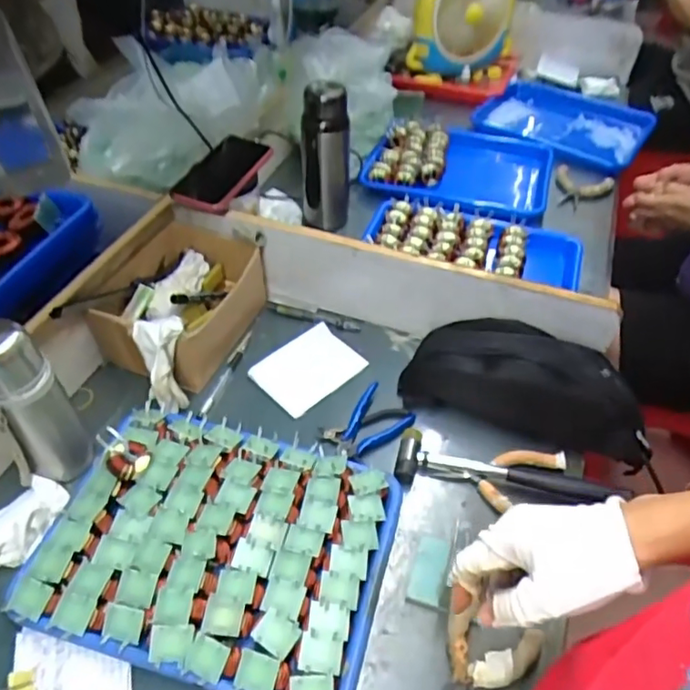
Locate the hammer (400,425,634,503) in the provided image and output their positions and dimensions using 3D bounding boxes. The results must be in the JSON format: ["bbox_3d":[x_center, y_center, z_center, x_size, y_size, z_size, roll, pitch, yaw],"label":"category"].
[{"bbox_3d":[0.178,0.137,0.636,0.239,0.025,0.067,6,47,4],"label":"hammer"}]

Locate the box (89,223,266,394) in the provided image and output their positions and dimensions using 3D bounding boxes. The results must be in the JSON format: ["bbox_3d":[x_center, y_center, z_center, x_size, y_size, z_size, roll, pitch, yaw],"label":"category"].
[{"bbox_3d":[-0.217,-0.053,0.759,0.156,0.095,0.230,16,49,13],"label":"box"}]

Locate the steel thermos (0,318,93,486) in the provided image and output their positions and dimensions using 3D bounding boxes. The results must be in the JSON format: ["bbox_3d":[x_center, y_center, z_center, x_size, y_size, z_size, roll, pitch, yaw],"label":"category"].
[{"bbox_3d":[-0.315,0.061,0.582,0.064,0.188,0.067,-9,48,-9],"label":"steel thermos"}]

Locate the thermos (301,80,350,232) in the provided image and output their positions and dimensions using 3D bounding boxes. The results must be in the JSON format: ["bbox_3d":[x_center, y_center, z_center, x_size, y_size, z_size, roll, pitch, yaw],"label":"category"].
[{"bbox_3d":[-0.030,-0.297,0.918,0.073,0.224,0.074,-1,47,-3],"label":"thermos"}]

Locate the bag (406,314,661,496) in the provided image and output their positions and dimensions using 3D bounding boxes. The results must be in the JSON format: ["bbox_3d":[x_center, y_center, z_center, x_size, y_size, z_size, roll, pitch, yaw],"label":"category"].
[{"bbox_3d":[0.221,0.036,0.681,0.282,0.076,0.127,16,49,13],"label":"bag"}]

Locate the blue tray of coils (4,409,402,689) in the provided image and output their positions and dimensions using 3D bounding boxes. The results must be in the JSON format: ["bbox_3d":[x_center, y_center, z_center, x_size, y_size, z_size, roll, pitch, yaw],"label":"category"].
[{"bbox_3d":[-0.122,0.183,0.565,0.317,0.042,0.249,14,48,11],"label":"blue tray of coils"}]

